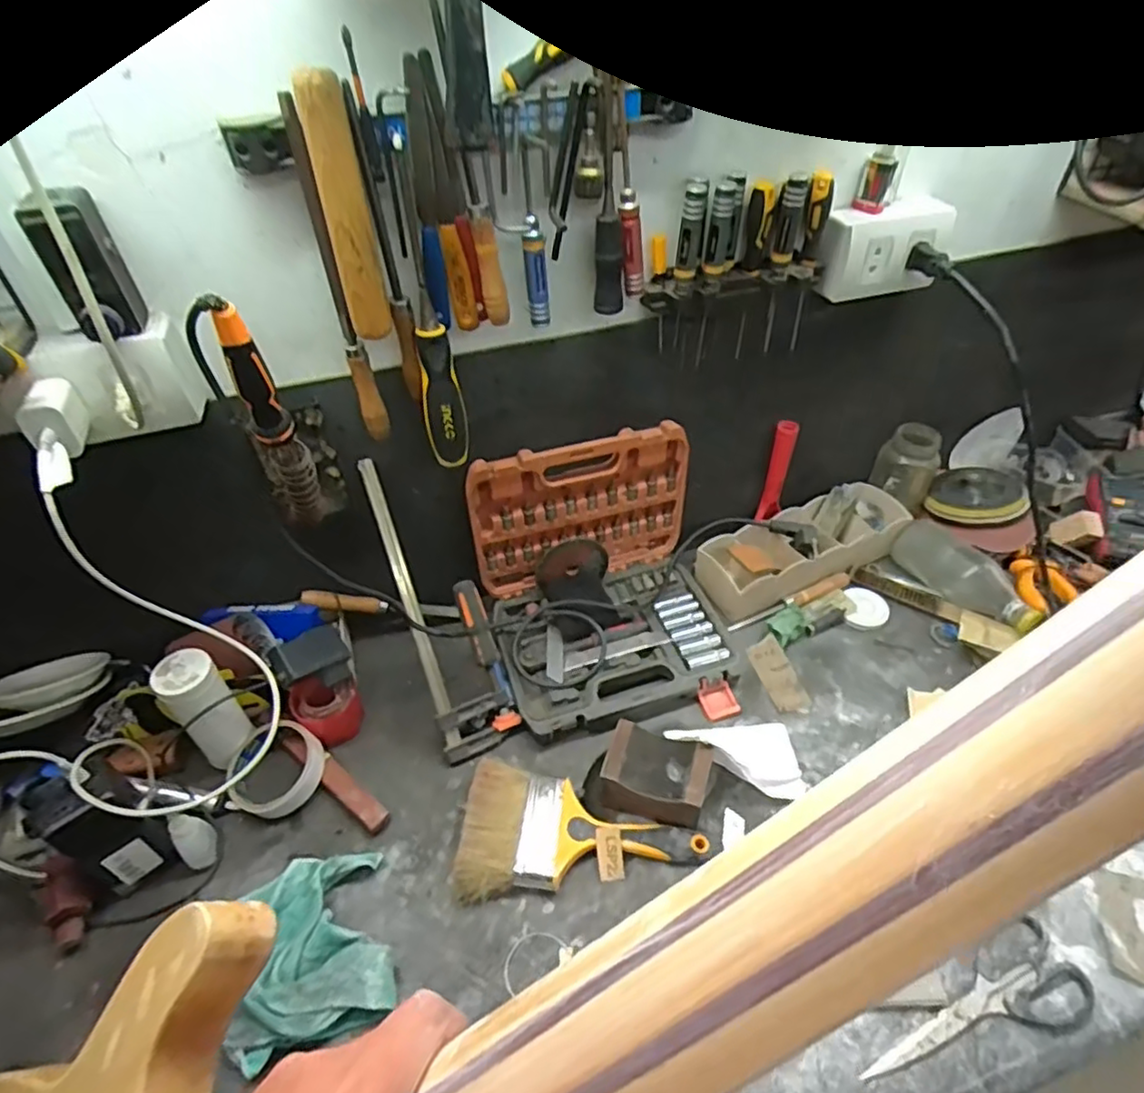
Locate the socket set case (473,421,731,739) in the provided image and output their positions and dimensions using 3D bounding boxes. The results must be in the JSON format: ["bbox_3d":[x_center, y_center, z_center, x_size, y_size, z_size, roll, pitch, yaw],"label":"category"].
[{"bbox_3d":[0.037,0.030,0.693,0.252,0.205,0.203,-12,42,-9],"label":"socket set case"}]

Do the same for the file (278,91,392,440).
[{"bbox_3d":[-0.179,-0.195,0.514,0.020,0.262,0.021,-14,42,-12],"label":"file"}]

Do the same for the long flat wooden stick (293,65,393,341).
[{"bbox_3d":[-0.158,-0.230,0.464,0.029,0.171,0.019,-14,42,-12],"label":"long flat wooden stick"}]

